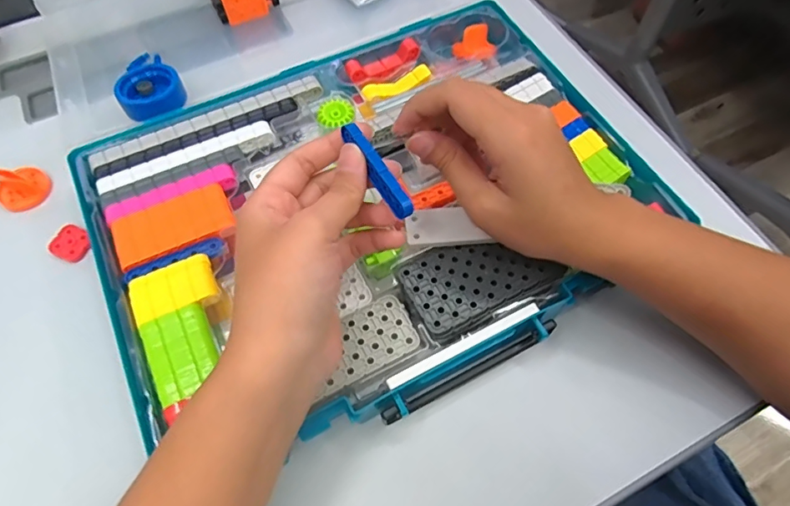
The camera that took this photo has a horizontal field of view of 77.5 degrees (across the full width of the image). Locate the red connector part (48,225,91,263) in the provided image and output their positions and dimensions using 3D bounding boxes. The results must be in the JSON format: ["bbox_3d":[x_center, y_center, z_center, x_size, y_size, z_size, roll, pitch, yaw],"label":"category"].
[{"bbox_3d":[-0.236,-0.007,0.359,0.025,0.005,0.026,20,63,11],"label":"red connector part"}]

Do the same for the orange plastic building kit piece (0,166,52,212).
[{"bbox_3d":[-0.287,-0.053,0.376,0.032,0.021,0.037,29,65,16],"label":"orange plastic building kit piece"}]

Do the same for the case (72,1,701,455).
[{"bbox_3d":[-0.017,-0.039,0.348,0.349,0.040,0.276,-25,68,-11],"label":"case"}]

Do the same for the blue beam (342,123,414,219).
[{"bbox_3d":[-0.009,-0.043,0.255,0.009,0.009,0.060,-29,74,-12],"label":"blue beam"}]

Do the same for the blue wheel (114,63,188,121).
[{"bbox_3d":[-0.192,-0.127,0.390,0.049,0.018,0.043,-30,69,-13],"label":"blue wheel"}]

